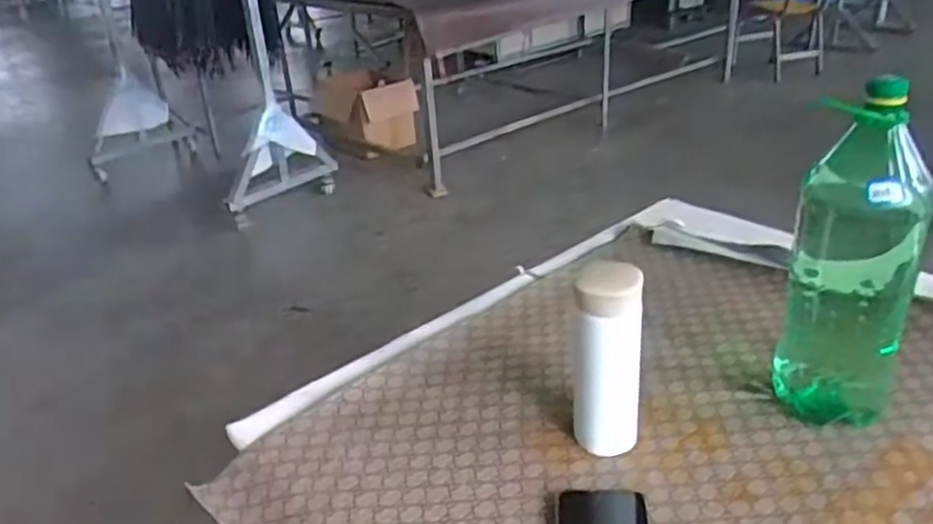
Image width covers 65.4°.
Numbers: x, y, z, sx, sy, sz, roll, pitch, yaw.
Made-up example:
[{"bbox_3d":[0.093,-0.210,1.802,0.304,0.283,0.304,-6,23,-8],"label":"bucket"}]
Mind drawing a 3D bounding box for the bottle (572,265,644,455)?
[{"bbox_3d":[0.124,0.090,0.636,0.058,0.173,0.056,3,29,12],"label":"bottle"}]

